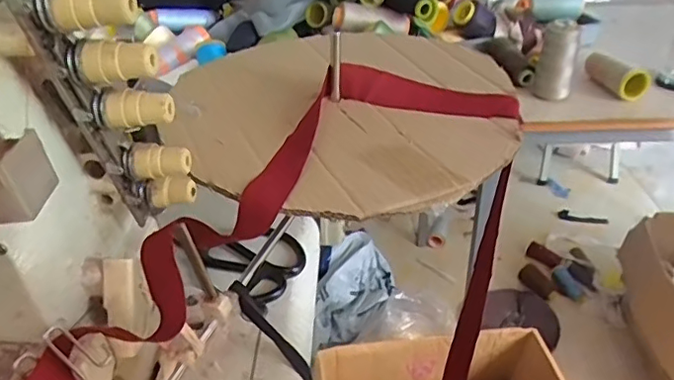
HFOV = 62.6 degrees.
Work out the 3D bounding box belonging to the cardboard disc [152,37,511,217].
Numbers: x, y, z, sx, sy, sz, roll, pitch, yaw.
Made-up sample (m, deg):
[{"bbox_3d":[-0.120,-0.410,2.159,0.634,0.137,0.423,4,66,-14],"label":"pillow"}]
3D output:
[{"bbox_3d":[0.002,-0.083,0.535,0.321,0.026,0.319,-1,39,1],"label":"cardboard disc"}]

